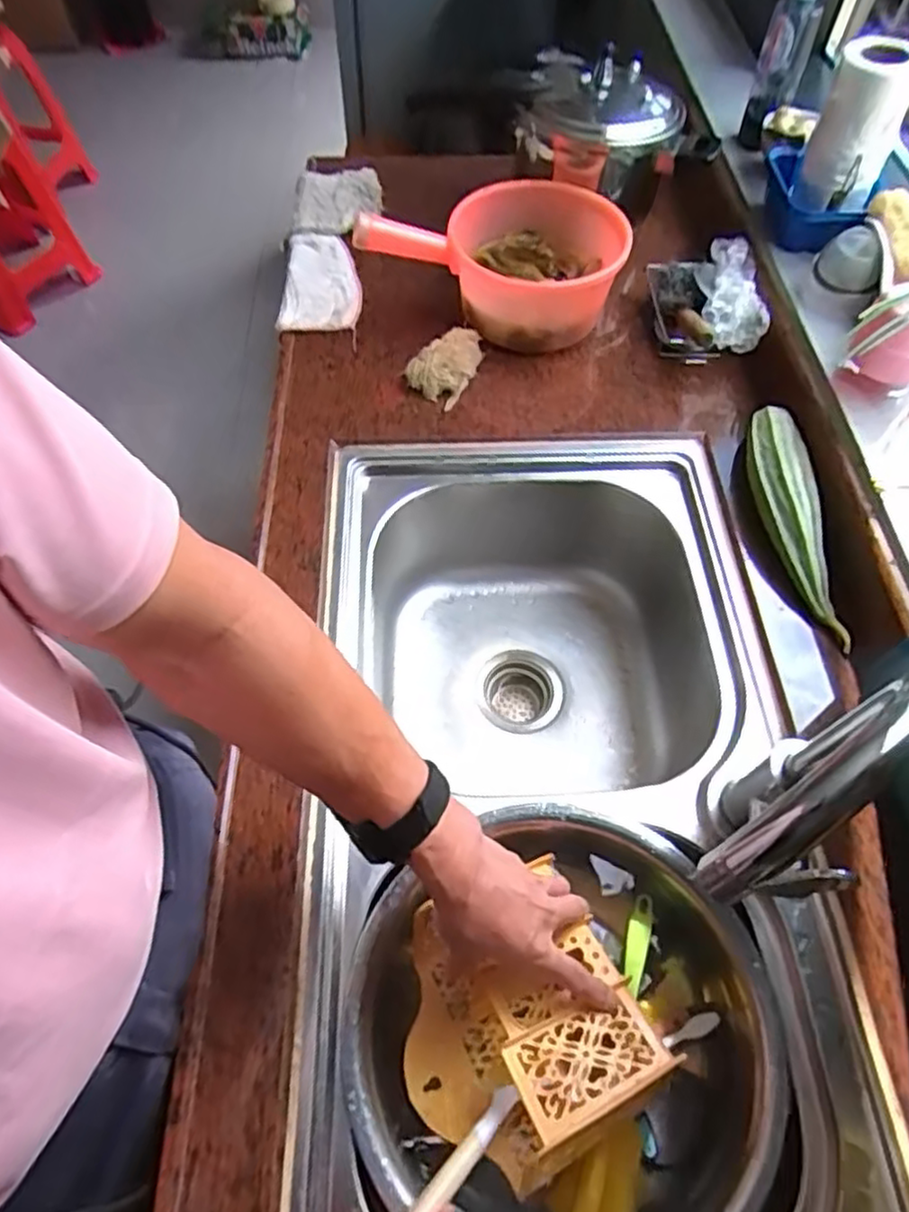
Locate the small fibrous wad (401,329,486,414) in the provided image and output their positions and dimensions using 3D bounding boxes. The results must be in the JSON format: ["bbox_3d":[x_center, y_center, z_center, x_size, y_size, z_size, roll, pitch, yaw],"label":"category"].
[{"bbox_3d":[-0.007,-0.289,0.828,0.065,0.049,0.098,36,65,19],"label":"small fibrous wad"}]

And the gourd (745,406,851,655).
[{"bbox_3d":[0.346,-0.090,0.714,0.057,0.069,0.274,-2,59,-2],"label":"gourd"}]

